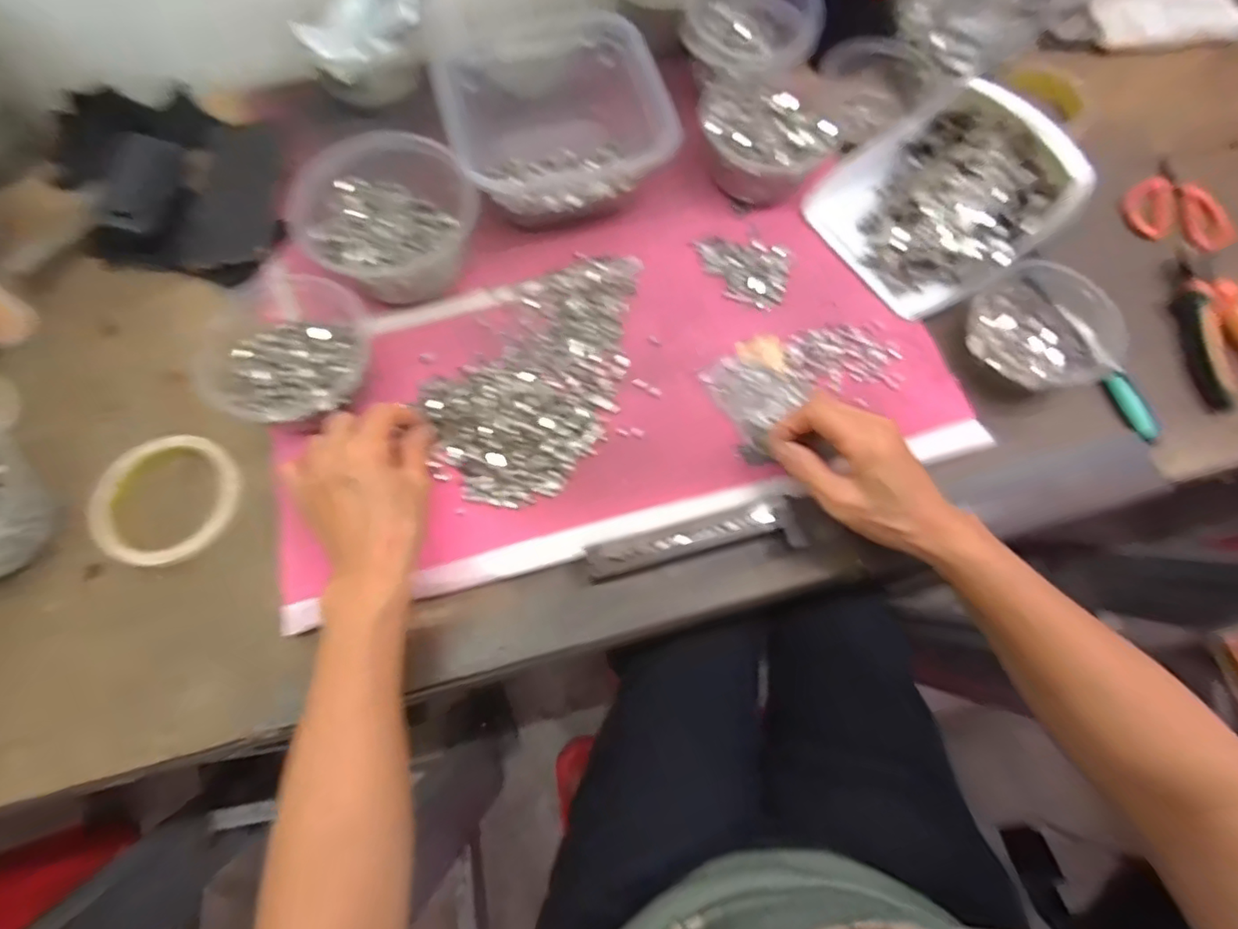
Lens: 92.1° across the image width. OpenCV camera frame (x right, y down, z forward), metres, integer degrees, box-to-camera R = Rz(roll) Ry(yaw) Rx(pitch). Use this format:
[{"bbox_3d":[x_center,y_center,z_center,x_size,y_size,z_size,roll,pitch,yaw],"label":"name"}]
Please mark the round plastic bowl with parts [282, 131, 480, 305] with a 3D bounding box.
[{"bbox_3d":[-0.185,-0.195,0.477,0.115,0.078,0.119,0,70,-1],"label":"round plastic bowl with parts"}]

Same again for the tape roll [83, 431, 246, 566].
[{"bbox_3d":[-0.335,0.024,0.440,0.091,0.019,0.097,0,70,-1],"label":"tape roll"}]

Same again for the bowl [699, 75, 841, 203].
[{"bbox_3d":[0.127,-0.288,0.522,0.112,0.047,0.113,0,70,-1],"label":"bowl"}]

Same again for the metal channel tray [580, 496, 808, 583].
[{"bbox_3d":[0.054,0.055,0.417,0.148,0.025,0.033,-13,70,-6],"label":"metal channel tray"}]

